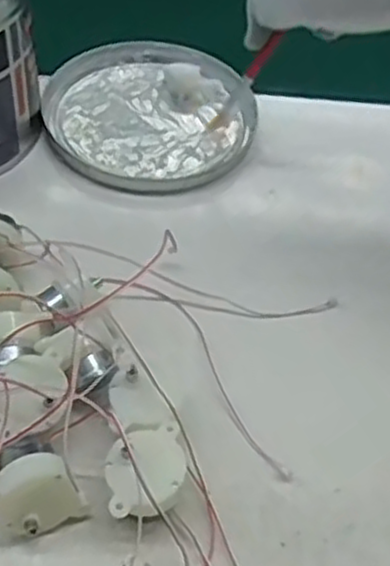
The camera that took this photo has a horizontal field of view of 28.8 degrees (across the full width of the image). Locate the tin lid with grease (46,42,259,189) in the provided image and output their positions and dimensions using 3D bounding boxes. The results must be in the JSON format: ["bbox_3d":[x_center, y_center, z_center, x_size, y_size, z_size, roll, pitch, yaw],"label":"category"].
[{"bbox_3d":[-0.028,-0.108,0.475,0.126,0.014,0.128,3,50,-3],"label":"tin lid with grease"}]

